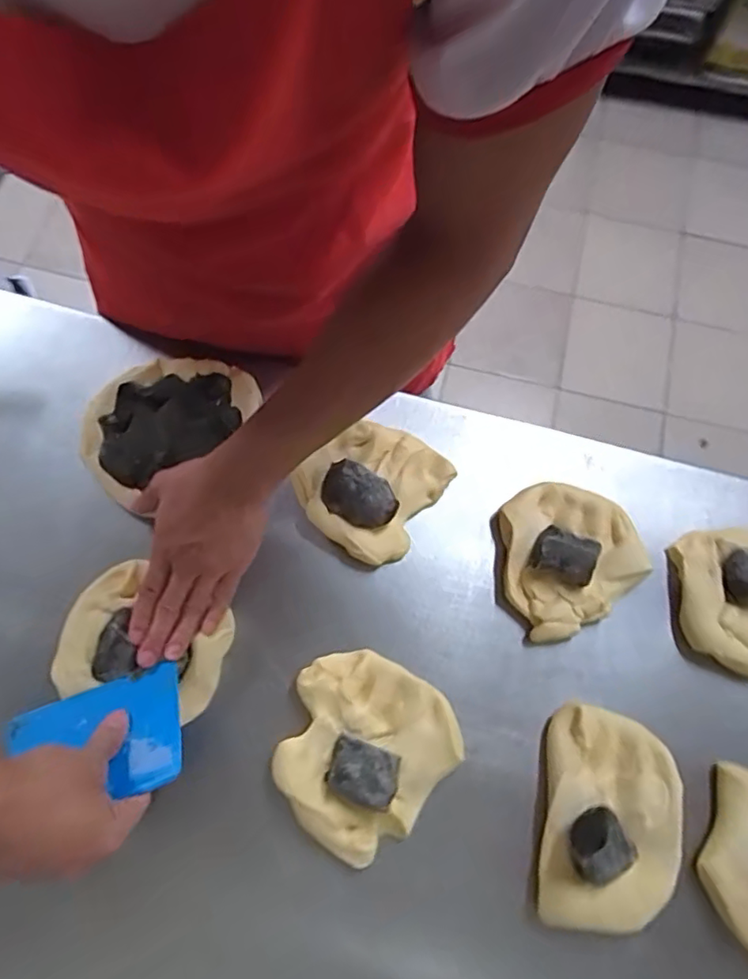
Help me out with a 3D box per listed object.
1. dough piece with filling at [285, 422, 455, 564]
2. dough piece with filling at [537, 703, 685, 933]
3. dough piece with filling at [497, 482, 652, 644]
[{"bbox_3d":[-0.004,-0.010,0.544,0.128,0.051,0.132,36,74,9],"label":"dough piece with filling"},{"bbox_3d":[0.194,0.259,0.456,0.112,0.057,0.161,9,72,1],"label":"dough piece with filling"},{"bbox_3d":[0.176,0.056,0.530,0.127,0.048,0.129,1,72,-2],"label":"dough piece with filling"}]

